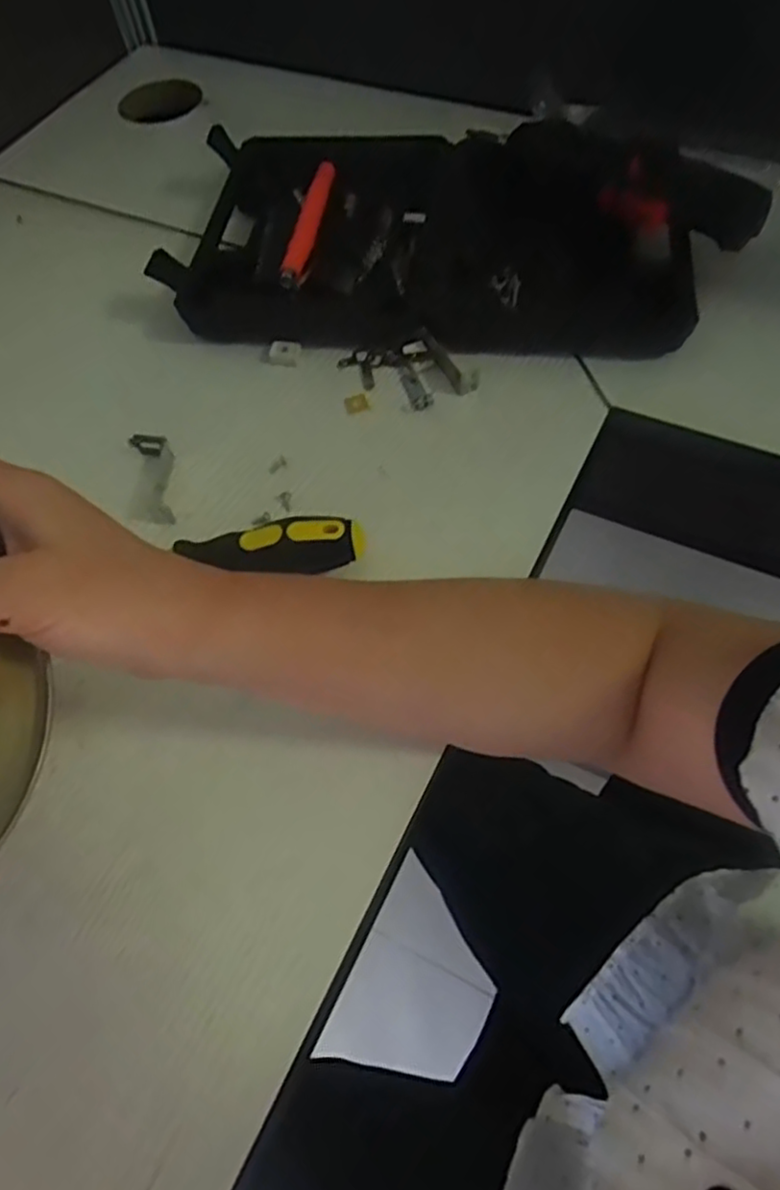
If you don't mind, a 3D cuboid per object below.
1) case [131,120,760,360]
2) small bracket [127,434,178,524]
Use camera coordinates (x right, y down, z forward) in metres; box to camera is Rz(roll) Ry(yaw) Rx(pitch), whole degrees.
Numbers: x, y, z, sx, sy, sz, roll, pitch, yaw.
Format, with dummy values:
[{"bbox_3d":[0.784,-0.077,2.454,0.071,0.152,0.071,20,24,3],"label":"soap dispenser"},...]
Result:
[{"bbox_3d":[0.039,-0.263,0.489,0.378,0.070,0.210,7,61,8],"label":"case"},{"bbox_3d":[-0.145,-0.070,0.427,0.023,0.013,0.063,-10,60,-2],"label":"small bracket"}]

